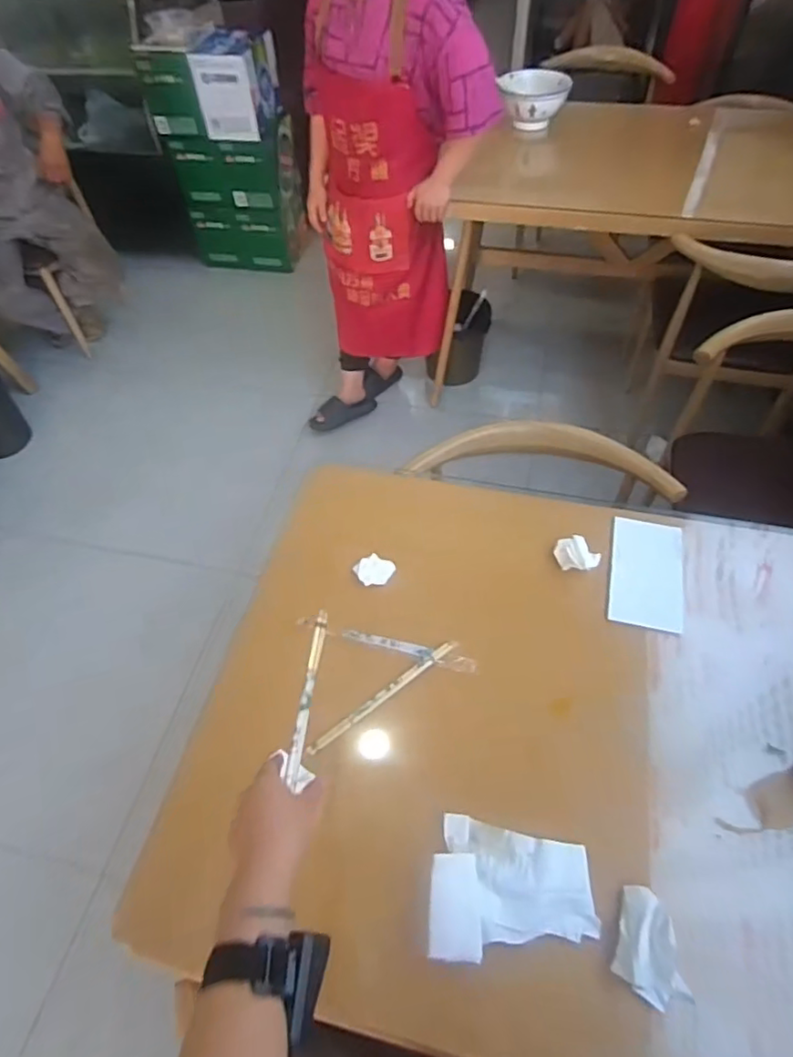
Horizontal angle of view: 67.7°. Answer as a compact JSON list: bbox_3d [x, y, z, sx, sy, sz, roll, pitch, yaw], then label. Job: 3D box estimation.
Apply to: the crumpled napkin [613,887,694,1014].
[{"bbox_3d":[0.257,0.416,0.588,0.069,0.027,0.091,15,56,14],"label":"crumpled napkin"}]

